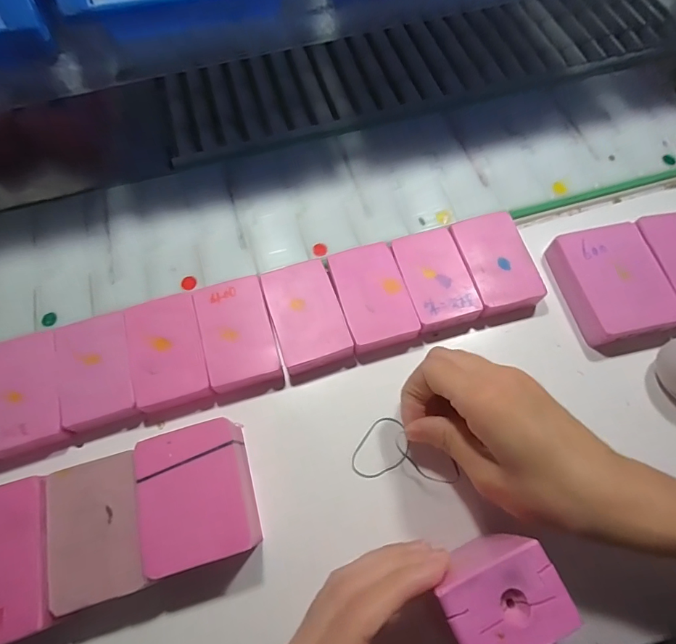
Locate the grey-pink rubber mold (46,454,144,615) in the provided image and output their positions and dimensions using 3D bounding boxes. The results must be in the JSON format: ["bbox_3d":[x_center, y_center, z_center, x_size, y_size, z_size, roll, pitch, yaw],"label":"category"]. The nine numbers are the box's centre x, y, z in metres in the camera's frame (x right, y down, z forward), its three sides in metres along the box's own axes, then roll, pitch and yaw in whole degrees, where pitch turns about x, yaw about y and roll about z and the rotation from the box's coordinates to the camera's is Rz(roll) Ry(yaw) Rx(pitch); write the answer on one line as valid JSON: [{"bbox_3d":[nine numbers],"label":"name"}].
[{"bbox_3d":[-0.123,0.111,0.227,0.045,0.035,0.065,-14,63,-6],"label":"grey-pink rubber mold"}]

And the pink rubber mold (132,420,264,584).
[{"bbox_3d":[-0.076,0.095,0.234,0.053,0.036,0.068,-14,63,-6],"label":"pink rubber mold"}]

